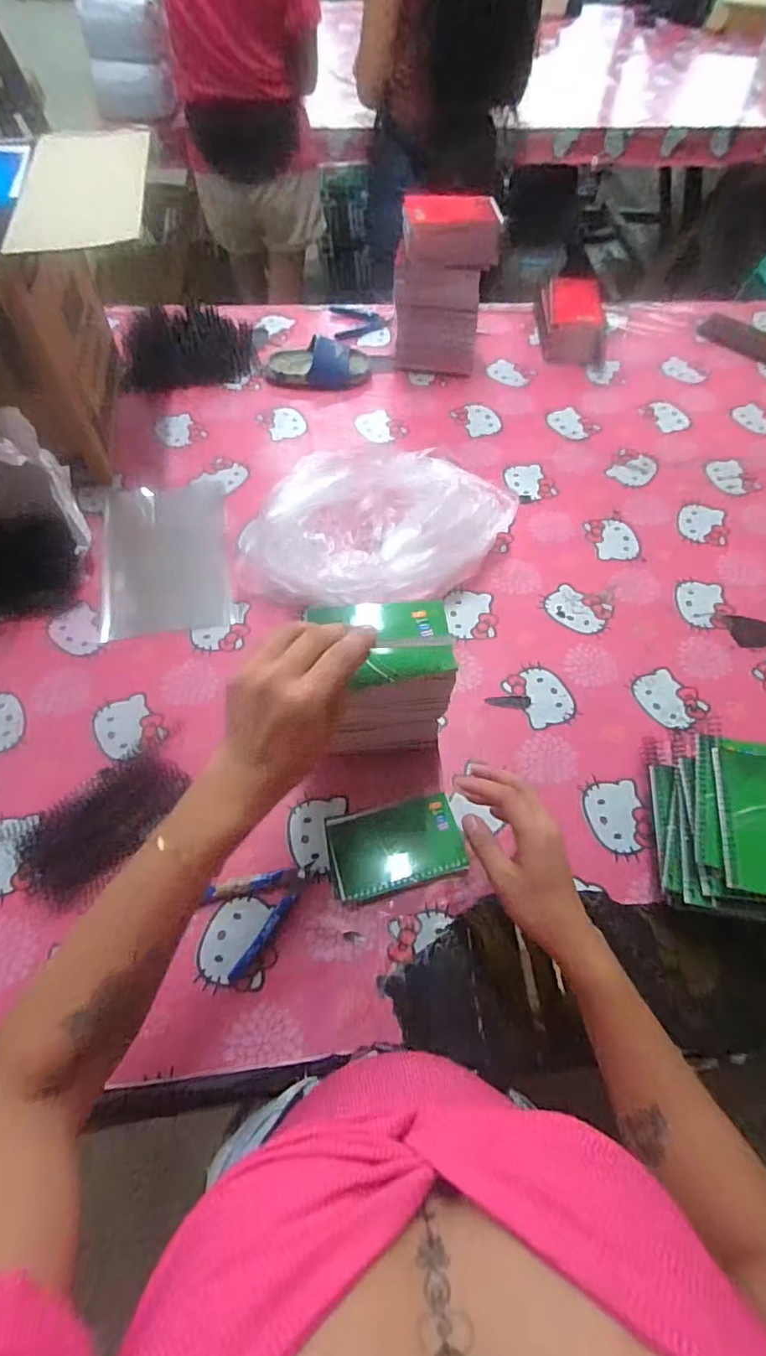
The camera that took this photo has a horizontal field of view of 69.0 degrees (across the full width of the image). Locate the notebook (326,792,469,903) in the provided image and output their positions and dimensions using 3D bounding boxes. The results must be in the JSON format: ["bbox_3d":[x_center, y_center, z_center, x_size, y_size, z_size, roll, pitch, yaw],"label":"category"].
[{"bbox_3d":[0.014,0.173,0.577,0.135,0.016,0.084,-10,60,-8],"label":"notebook"}]

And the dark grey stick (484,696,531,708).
[{"bbox_3d":[0.148,0.027,0.659,0.054,0.005,0.016,3,59,0],"label":"dark grey stick"}]

